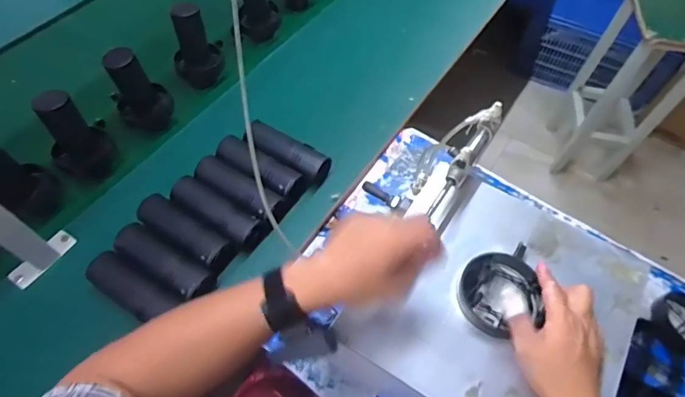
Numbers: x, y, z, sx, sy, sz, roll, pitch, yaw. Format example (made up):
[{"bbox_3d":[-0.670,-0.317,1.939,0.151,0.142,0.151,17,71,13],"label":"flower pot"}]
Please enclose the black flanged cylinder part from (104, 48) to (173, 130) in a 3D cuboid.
[{"bbox_3d":[-0.372,-0.199,0.787,0.092,0.178,0.075,-28,63,-18],"label":"black flanged cylinder part"}]

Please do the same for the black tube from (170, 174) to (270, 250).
[{"bbox_3d":[-0.206,0.021,0.701,0.165,0.046,0.058,27,61,14],"label":"black tube"}]

